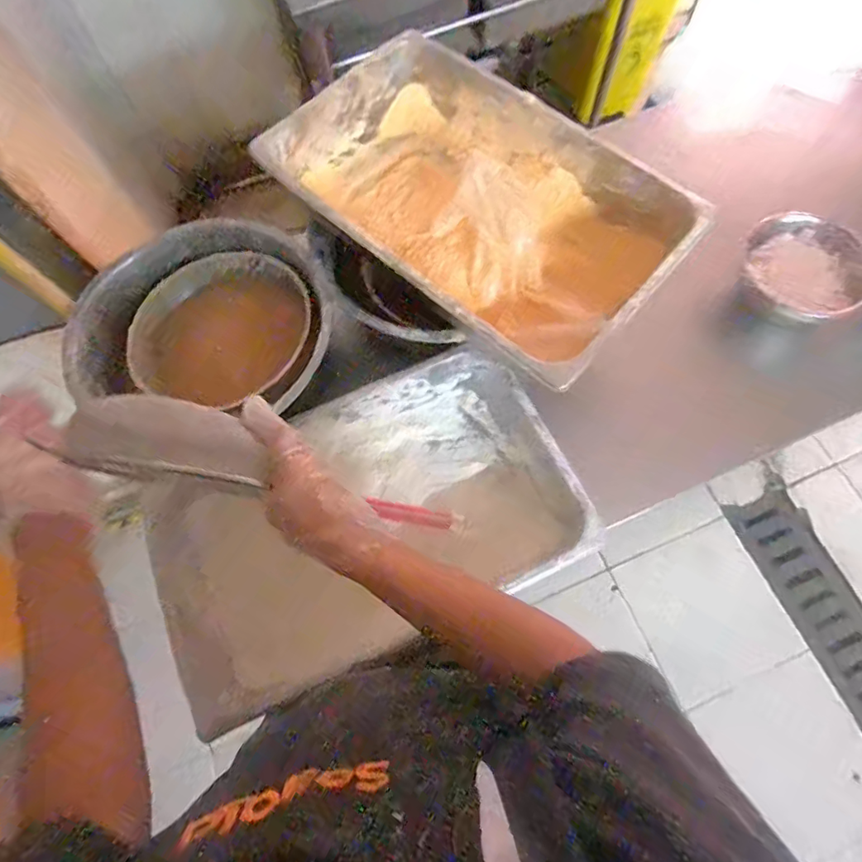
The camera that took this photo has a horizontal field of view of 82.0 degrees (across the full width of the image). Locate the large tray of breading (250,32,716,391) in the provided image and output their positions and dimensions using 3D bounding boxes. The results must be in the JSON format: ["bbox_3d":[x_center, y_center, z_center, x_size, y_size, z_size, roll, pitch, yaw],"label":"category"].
[{"bbox_3d":[0.068,-0.316,0.687,0.528,0.107,0.352,41,76,16],"label":"large tray of breading"}]

